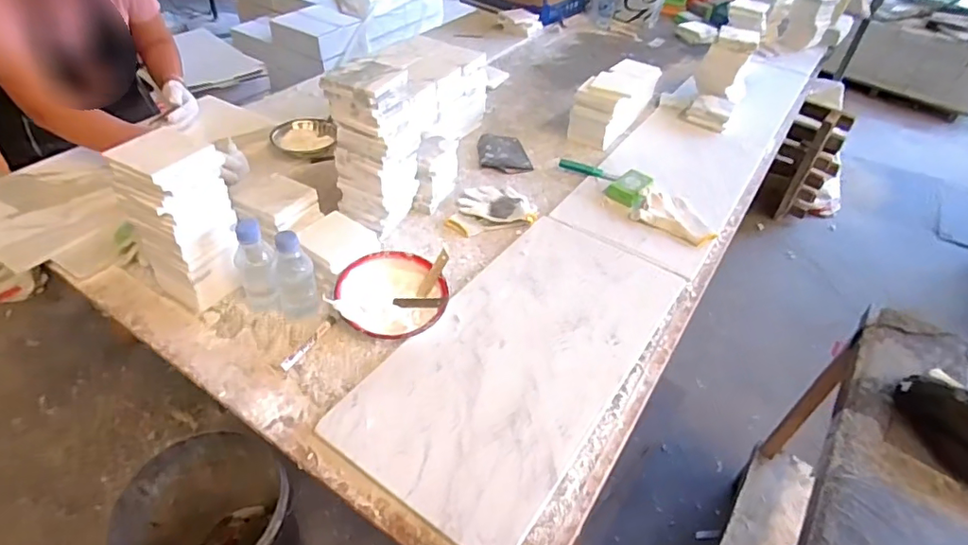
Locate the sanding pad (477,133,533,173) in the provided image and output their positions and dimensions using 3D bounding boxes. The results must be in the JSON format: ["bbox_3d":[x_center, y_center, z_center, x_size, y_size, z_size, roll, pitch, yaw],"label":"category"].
[{"bbox_3d":[0.048,-0.286,1.269,0.118,0.021,0.146,2,41,-6],"label":"sanding pad"}]

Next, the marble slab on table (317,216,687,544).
[{"bbox_3d":[0.069,0.111,0.845,0.300,0.013,0.604,28,47,22],"label":"marble slab on table"}]

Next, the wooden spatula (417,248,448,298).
[{"bbox_3d":[-0.084,0.003,0.891,0.018,0.006,0.087,31,87,3],"label":"wooden spatula"}]

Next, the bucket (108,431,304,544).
[{"bbox_3d":[-0.588,0.609,1.190,0.325,0.371,0.328,1,45,-1],"label":"bucket"}]

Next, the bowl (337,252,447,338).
[{"bbox_3d":[-0.147,0.041,0.861,0.168,0.057,0.156,1,45,-1],"label":"bowl"}]

